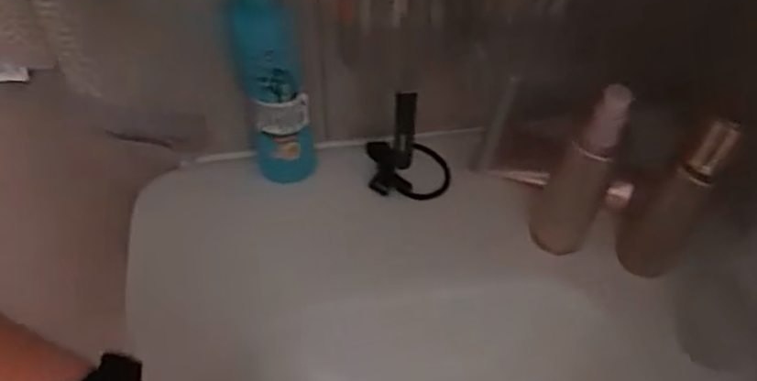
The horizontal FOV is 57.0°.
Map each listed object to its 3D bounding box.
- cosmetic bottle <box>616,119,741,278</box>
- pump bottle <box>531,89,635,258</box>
[{"bbox_3d":[0.210,0.006,0.486,0.042,0.174,0.047,33,61,20],"label":"cosmetic bottle"},{"bbox_3d":[0.144,-0.007,0.490,0.038,0.163,0.031,29,60,18],"label":"pump bottle"}]

